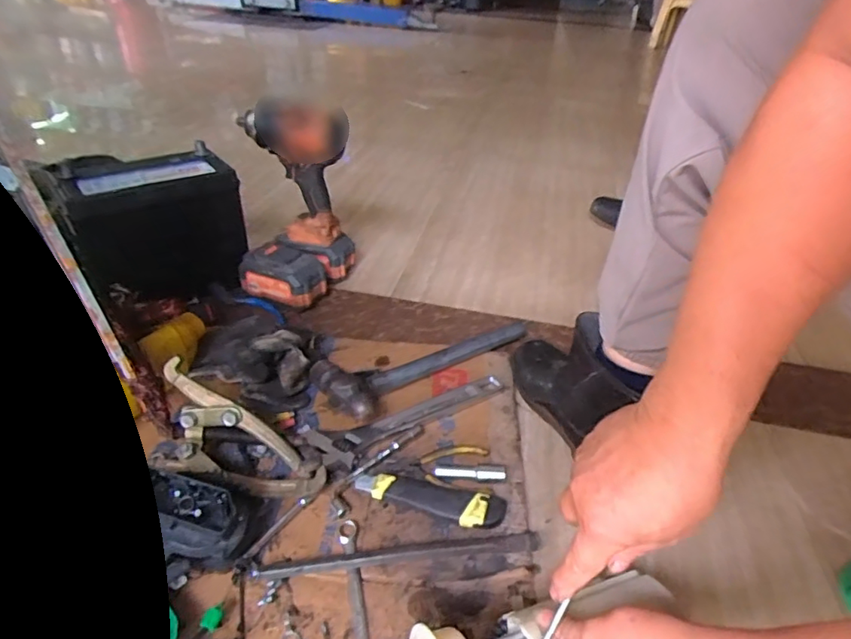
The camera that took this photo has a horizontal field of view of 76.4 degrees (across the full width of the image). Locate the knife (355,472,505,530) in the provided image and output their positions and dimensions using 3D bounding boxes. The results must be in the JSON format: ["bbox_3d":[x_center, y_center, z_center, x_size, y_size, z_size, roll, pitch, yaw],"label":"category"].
[{"bbox_3d":[0.004,0.191,0.584,0.161,0.024,0.038,12,37,11],"label":"knife"}]

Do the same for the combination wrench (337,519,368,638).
[{"bbox_3d":[-0.060,0.260,0.489,0.023,0.013,0.177,-5,37,-12],"label":"combination wrench"}]

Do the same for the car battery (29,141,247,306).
[{"bbox_3d":[-0.416,-0.137,0.838,0.242,0.195,0.127,-22,43,-30],"label":"car battery"}]

